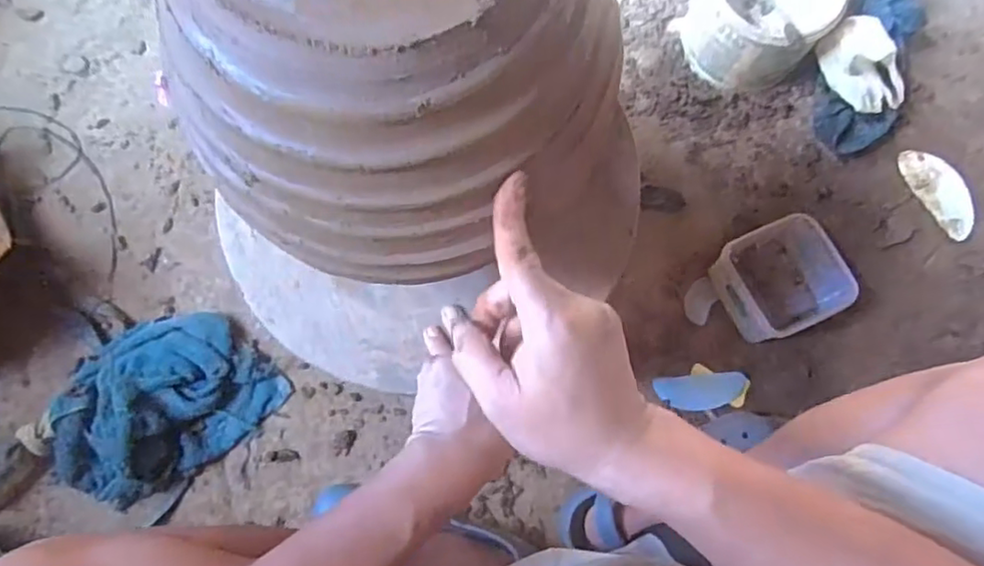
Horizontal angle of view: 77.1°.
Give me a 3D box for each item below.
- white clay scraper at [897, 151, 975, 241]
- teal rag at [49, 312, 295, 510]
[{"bbox_3d":[0.637,-0.130,0.874,0.065,0.011,0.140,-22,78,-5],"label":"white clay scraper"},{"bbox_3d":[-0.425,0.156,0.786,0.206,0.068,0.253,42,80,9],"label":"teal rag"}]

